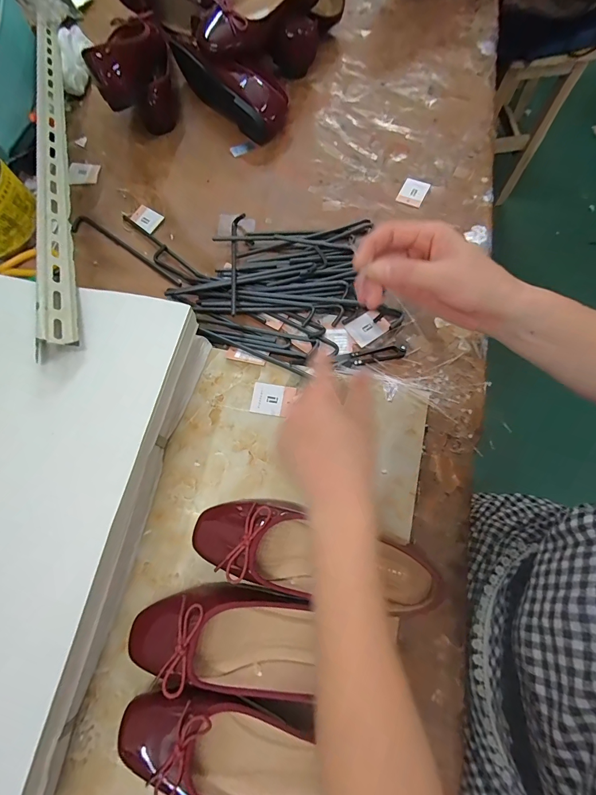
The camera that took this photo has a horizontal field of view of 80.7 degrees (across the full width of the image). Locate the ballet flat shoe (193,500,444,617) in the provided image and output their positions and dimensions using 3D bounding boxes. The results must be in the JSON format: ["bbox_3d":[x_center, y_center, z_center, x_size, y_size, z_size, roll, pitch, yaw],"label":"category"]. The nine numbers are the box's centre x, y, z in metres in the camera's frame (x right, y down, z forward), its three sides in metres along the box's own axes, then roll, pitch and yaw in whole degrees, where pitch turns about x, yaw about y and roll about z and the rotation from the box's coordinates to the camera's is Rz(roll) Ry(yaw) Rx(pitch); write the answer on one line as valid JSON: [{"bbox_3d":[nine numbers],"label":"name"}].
[{"bbox_3d":[0.020,0.155,0.344,0.248,0.059,0.078,13,74,6],"label":"ballet flat shoe"}]

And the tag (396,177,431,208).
[{"bbox_3d":[0.177,-0.315,0.540,0.037,0.004,0.049,28,83,0],"label":"tag"}]

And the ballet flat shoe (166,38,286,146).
[{"bbox_3d":[-0.111,-0.510,0.569,0.204,0.081,0.088,41,78,13],"label":"ballet flat shoe"}]

